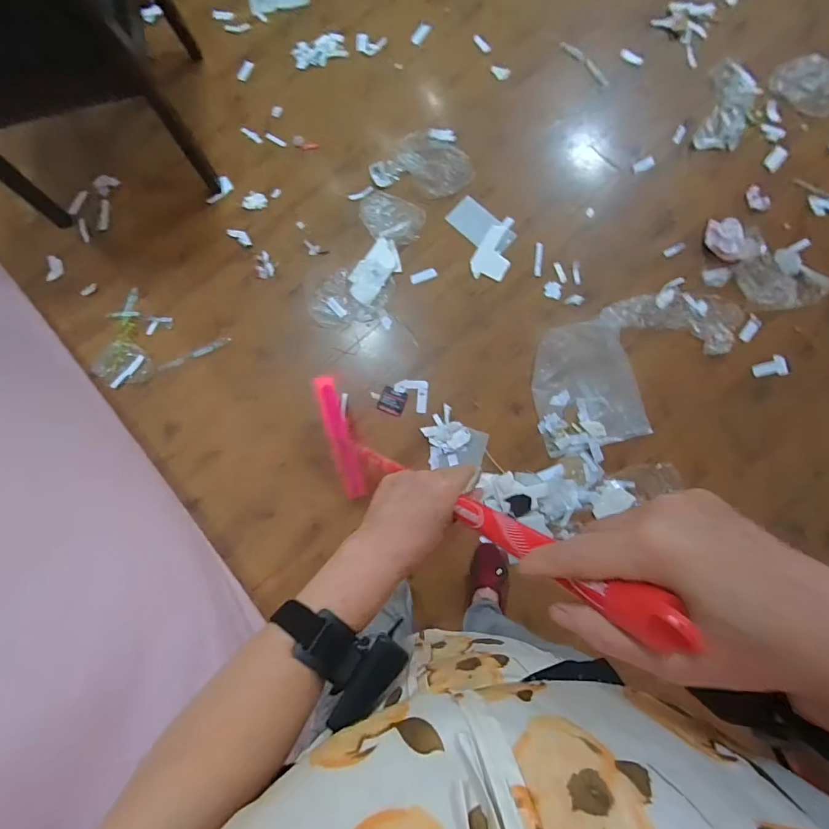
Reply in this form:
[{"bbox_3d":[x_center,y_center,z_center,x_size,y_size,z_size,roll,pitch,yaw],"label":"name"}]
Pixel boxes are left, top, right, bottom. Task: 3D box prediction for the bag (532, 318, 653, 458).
[{"bbox_3d":[0.470,-0.081,1.227,0.279,0.027,0.340,-15,82,2],"label":"bag"}]

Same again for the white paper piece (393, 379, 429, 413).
[{"bbox_3d":[-0.011,-0.053,1.254,0.098,0.015,0.090,6,85,9],"label":"white paper piece"}]

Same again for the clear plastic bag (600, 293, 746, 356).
[{"bbox_3d":[0.724,-0.278,1.240,0.367,0.023,0.164,17,84,6],"label":"clear plastic bag"}]

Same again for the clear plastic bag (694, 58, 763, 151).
[{"bbox_3d":[0.931,-0.905,1.306,0.139,0.095,0.232,15,84,5],"label":"clear plastic bag"}]

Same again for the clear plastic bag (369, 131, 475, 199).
[{"bbox_3d":[0.026,-0.750,1.323,0.292,0.030,0.169,18,84,6],"label":"clear plastic bag"}]

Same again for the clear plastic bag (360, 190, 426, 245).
[{"bbox_3d":[-0.067,-0.591,1.305,0.197,0.034,0.148,19,84,6],"label":"clear plastic bag"}]

